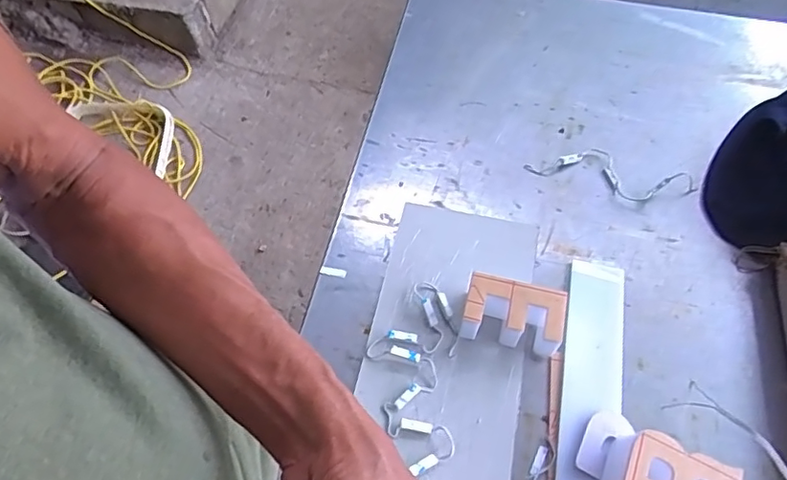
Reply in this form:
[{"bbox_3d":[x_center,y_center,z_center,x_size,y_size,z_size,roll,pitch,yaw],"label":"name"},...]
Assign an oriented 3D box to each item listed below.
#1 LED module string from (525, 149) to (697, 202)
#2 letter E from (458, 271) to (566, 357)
[{"bbox_3d":[0.233,-0.073,0.605,0.173,0.013,0.055,17,60,10],"label":"LED module string"},{"bbox_3d":[0.105,0.066,0.499,0.084,0.045,0.047,10,59,7],"label":"letter E"}]

